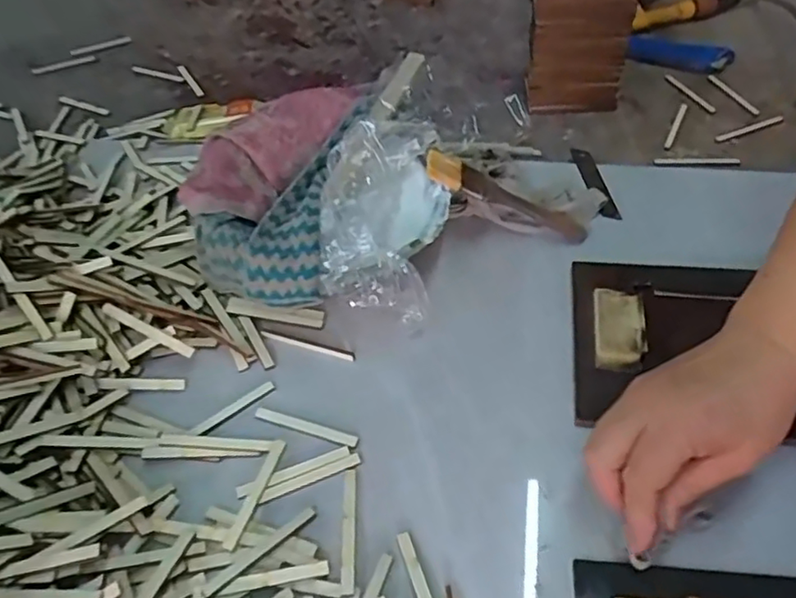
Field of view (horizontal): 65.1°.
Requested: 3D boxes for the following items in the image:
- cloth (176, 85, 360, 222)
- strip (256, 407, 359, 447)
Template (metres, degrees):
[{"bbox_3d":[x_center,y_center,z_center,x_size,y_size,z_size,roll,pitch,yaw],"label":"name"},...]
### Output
[{"bbox_3d":[-0.105,-0.132,0.527,0.072,0.036,0.191,24,56,21],"label":"cloth"},{"bbox_3d":[-0.066,0.090,0.445,0.078,0.004,0.008,14,53,15],"label":"strip"}]

